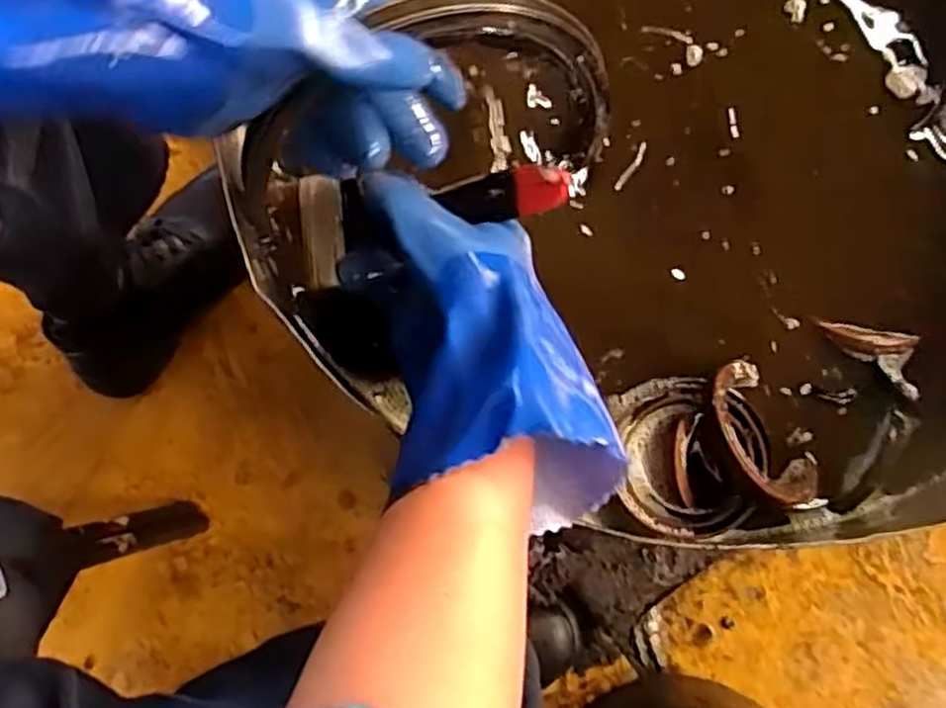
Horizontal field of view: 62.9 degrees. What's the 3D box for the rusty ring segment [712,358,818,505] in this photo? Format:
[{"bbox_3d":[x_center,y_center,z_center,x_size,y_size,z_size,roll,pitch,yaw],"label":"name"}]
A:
[{"bbox_3d":[0.165,0.048,0.448,0.061,0.013,0.086,-19,78,-44],"label":"rusty ring segment"}]

